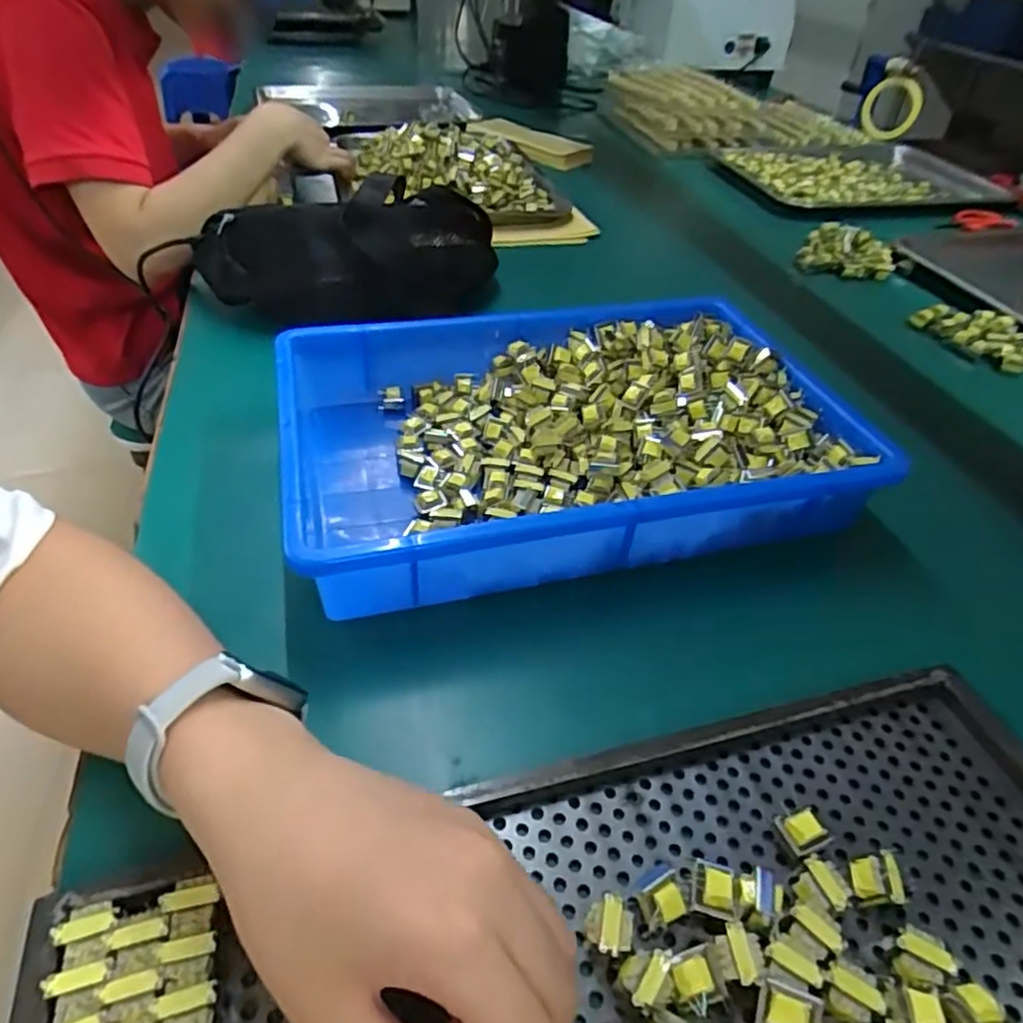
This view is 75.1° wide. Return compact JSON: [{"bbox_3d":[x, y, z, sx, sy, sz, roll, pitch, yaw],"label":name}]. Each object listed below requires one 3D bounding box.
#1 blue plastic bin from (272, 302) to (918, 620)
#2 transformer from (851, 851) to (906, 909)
[{"bbox_3d":[0.034,-0.053,0.464,0.356,0.070,0.241,-9,43,-13],"label":"blue plastic bin"},{"bbox_3d":[0.146,0.150,0.270,0.016,0.018,0.018,7,42,4],"label":"transformer"}]

